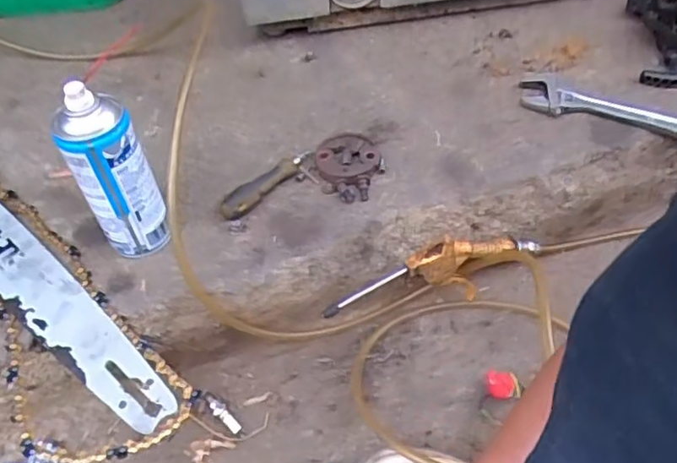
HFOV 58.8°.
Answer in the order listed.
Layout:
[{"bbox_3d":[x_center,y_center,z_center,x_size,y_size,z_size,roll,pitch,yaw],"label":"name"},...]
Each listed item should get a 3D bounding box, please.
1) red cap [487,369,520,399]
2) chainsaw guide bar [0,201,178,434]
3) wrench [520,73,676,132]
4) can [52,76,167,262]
[{"bbox_3d":[0.174,0.163,0.634,0.031,0.025,0.026,5,49,11],"label":"red cap"},{"bbox_3d":[-0.320,0.040,0.612,0.466,0.007,0.065,33,61,28],"label":"chainsaw guide bar"},{"bbox_3d":[0.337,-0.138,0.710,0.251,0.019,0.066,22,54,24],"label":"wrench"},{"bbox_3d":[-0.210,-0.046,0.569,0.066,0.189,0.053,-24,51,-15],"label":"can"}]

